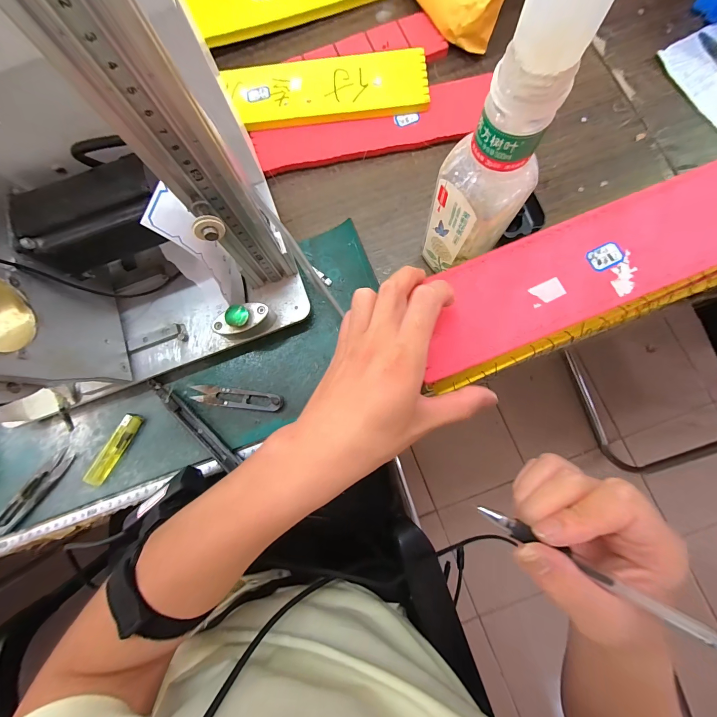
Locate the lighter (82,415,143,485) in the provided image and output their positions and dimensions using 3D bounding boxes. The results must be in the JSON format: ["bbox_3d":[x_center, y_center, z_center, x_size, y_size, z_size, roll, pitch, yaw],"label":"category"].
[{"bbox_3d":[-0.261,0.097,0.328,0.017,0.011,0.080,27,83,7],"label":"lighter"}]

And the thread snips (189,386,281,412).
[{"bbox_3d":[-0.131,0.043,0.331,0.102,0.010,0.020,7,81,4],"label":"thread snips"}]

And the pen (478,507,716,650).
[{"bbox_3d":[0.128,0.115,0.163,0.131,0.008,0.009,26,83,10],"label":"pen"}]

